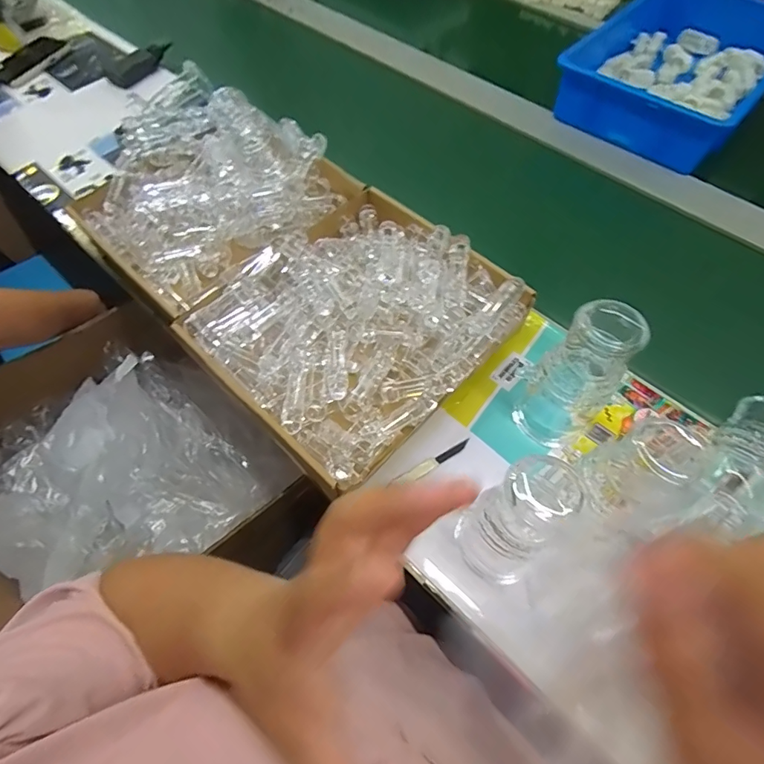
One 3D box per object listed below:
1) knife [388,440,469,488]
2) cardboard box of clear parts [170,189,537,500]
[{"bbox_3d":[0.052,0.085,0.491,0.106,0.010,0.014,-30,65,-15],"label":"knife"},{"bbox_3d":[-0.023,-0.074,0.537,0.272,0.065,0.321,41,69,20],"label":"cardboard box of clear parts"}]

